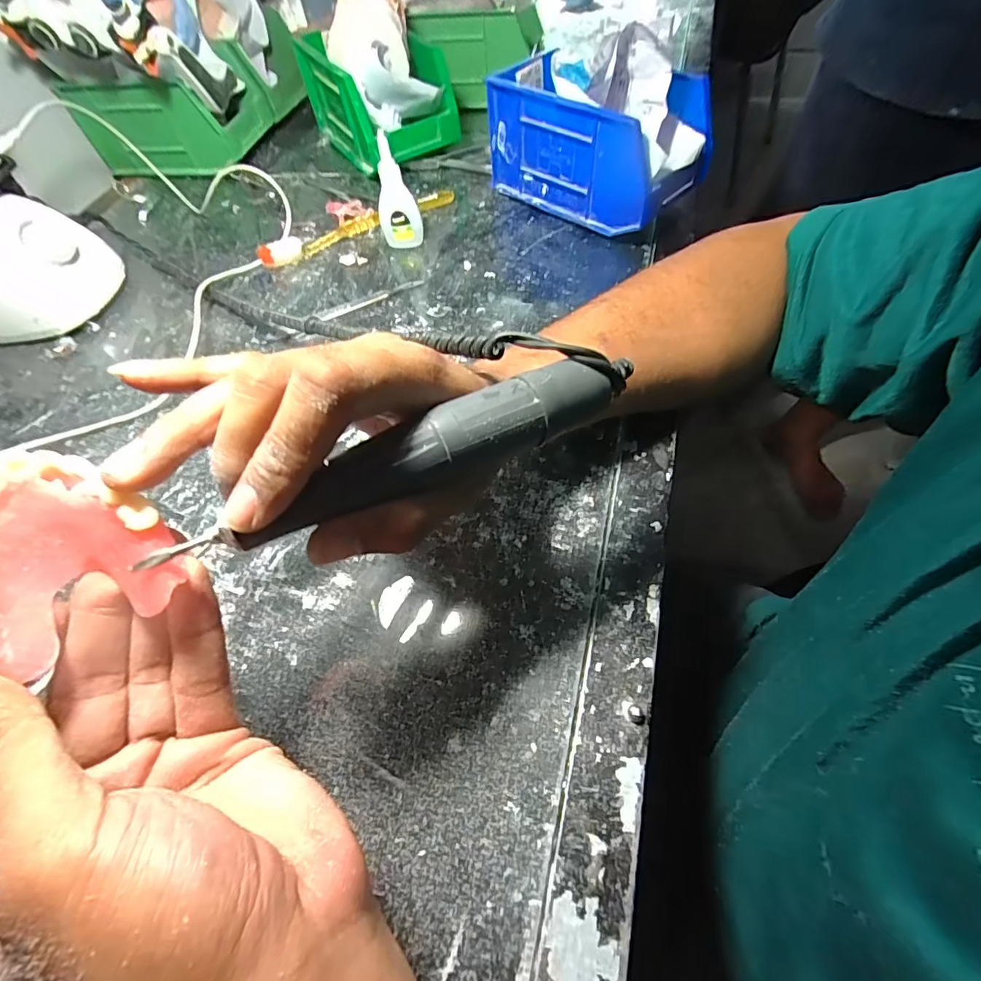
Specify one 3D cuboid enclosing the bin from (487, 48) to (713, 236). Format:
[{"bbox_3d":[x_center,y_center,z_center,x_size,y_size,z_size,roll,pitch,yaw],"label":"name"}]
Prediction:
[{"bbox_3d":[0.092,-0.300,0.417,0.172,0.091,0.096,37,67,24],"label":"bin"}]

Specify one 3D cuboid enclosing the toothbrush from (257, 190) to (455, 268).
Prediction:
[{"bbox_3d":[-0.120,-0.247,0.443,0.191,0.018,0.017,-26,60,-12],"label":"toothbrush"}]

